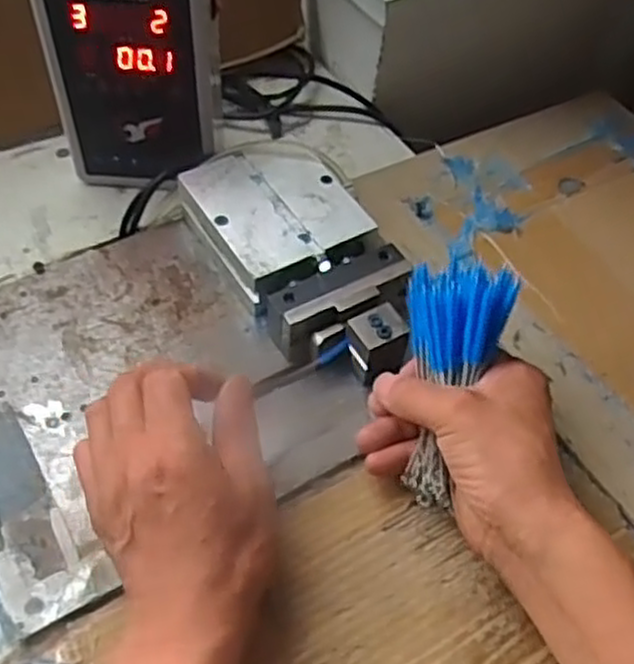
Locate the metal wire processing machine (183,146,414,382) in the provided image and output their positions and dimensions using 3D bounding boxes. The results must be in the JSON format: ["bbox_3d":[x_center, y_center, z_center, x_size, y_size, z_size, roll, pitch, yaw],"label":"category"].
[{"bbox_3d":[-0.005,-0.044,0.508,0.100,0.050,0.192,-25,58,-21],"label":"metal wire processing machine"}]

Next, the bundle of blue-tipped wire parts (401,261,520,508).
[{"bbox_3d":[0.072,0.028,0.426,0.055,0.042,0.134,10,96,4],"label":"bundle of blue-tipped wire parts"}]

